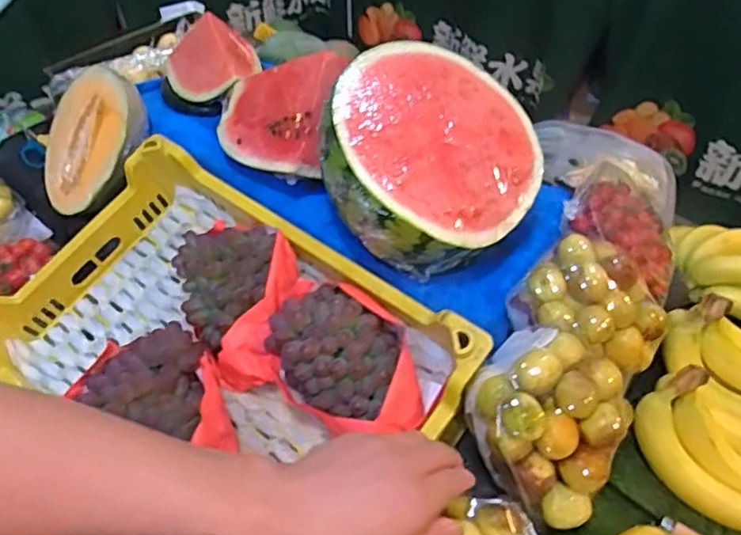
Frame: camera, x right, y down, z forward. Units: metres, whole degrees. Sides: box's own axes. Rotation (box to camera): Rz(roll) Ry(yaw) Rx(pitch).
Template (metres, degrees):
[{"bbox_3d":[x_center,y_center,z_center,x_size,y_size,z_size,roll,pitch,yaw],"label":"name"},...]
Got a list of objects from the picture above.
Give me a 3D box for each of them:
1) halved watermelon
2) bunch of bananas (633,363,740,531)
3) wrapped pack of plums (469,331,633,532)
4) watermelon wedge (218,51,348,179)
[{"bbox_3d":[0.052,-0.109,0.626,0.235,0.110,0.219,-27,82,-32],"label":"halved watermelon"},{"bbox_3d":[0.363,0.182,0.607,0.182,0.099,0.105,16,48,12],"label":"bunch of bananas"},{"bbox_3d":[0.153,0.128,0.523,0.122,0.107,0.111,30,53,23],"label":"wrapped pack of plums"},{"bbox_3d":[-0.112,-0.182,0.693,0.171,0.097,0.126,20,49,15],"label":"watermelon wedge"}]

